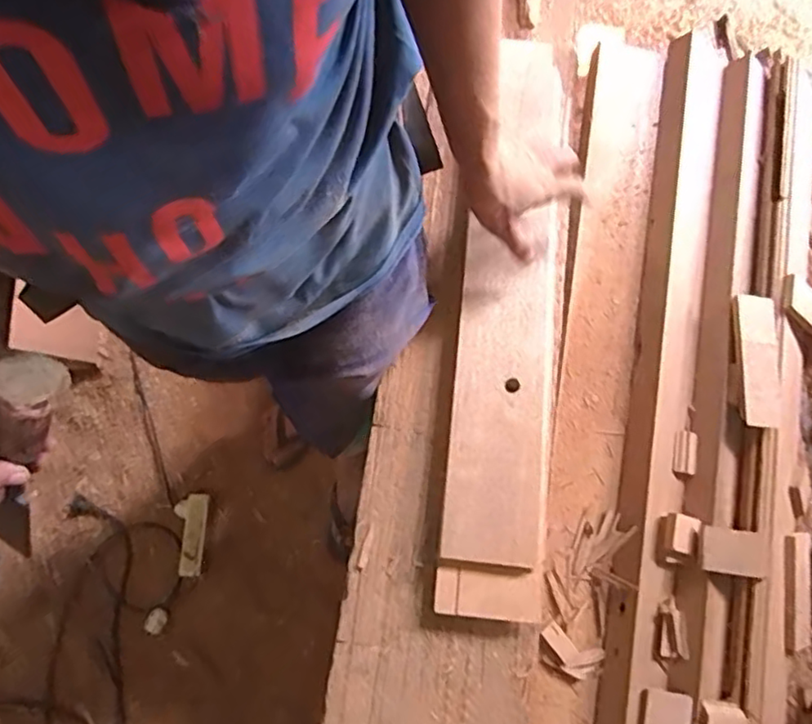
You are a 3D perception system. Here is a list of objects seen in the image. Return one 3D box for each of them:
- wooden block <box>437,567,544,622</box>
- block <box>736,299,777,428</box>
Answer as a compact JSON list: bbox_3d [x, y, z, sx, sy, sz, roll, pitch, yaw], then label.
[{"bbox_3d":[0.079,0.230,0.615,0.102,0.026,0.045,3,73,-1],"label":"wooden block"},{"bbox_3d":[0.410,-0.003,0.723,0.043,0.017,0.153,4,73,0],"label":"block"}]

